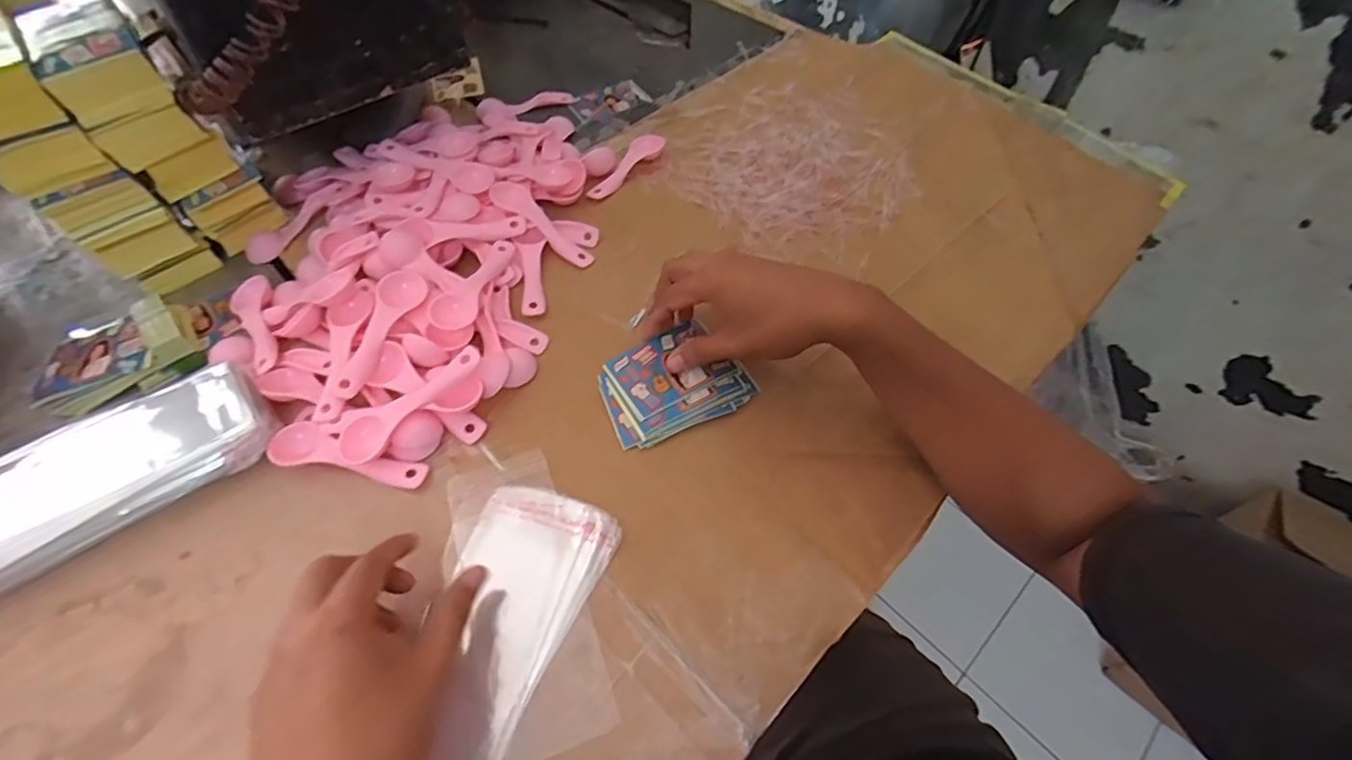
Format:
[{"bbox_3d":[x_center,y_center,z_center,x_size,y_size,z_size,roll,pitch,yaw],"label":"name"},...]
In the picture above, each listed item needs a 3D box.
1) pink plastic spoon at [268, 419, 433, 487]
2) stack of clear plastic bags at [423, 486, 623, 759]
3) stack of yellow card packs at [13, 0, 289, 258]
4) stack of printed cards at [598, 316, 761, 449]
[{"bbox_3d":[-0.231,0.055,0.401,0.112,0.011,0.033,18,58,7],"label":"pink plastic spoon"},{"bbox_3d":[-0.112,0.154,0.350,0.088,0.015,0.185,20,60,14],"label":"stack of clear plastic bags"},{"bbox_3d":[-0.424,-0.206,0.480,0.078,0.182,0.106,-34,63,-22],"label":"stack of yellow card packs"},{"bbox_3d":[-0.003,0.002,0.448,0.111,0.011,0.087,-32,65,-21],"label":"stack of printed cards"}]

